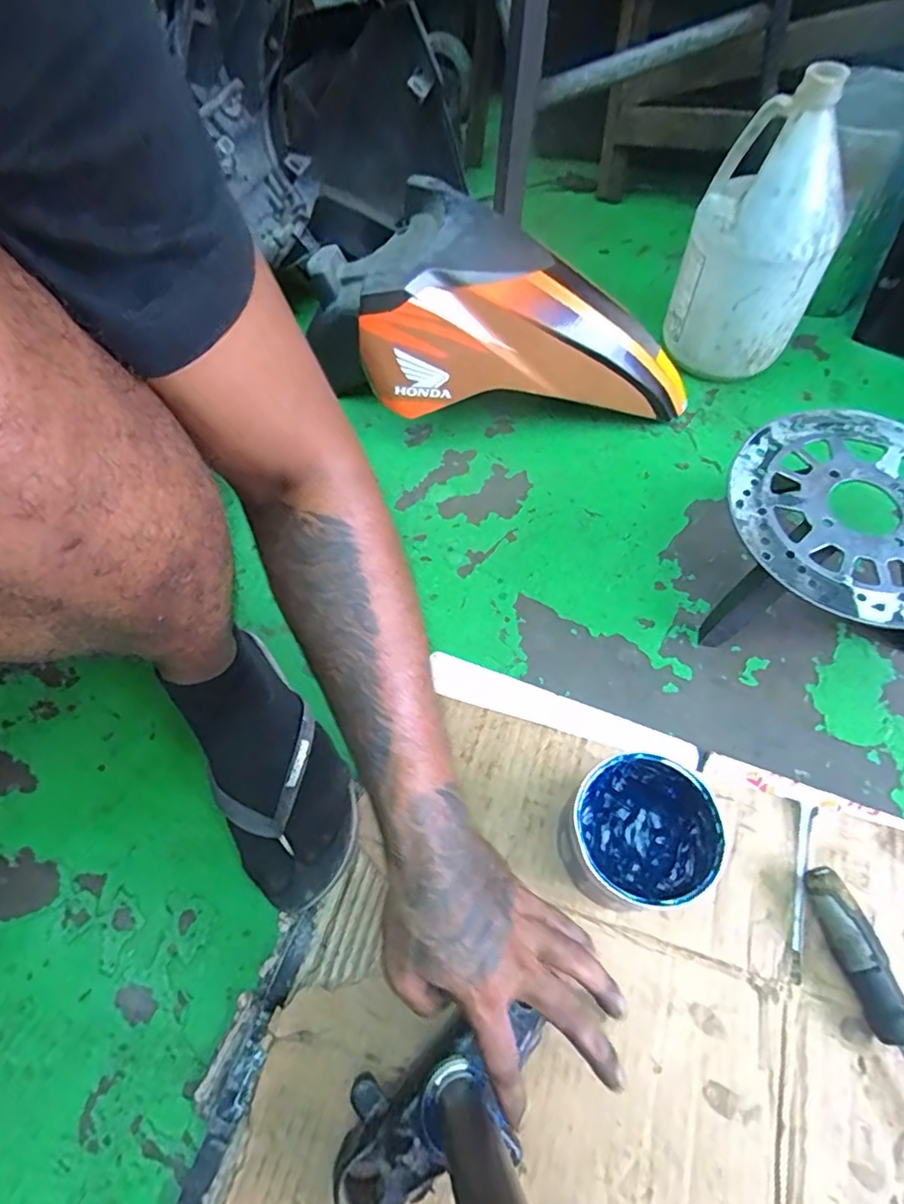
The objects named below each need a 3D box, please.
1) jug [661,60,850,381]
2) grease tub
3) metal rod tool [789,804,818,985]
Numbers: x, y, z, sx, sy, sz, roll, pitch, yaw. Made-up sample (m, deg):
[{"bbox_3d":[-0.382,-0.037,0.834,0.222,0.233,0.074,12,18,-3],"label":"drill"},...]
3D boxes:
[{"bbox_3d":[0.336,-0.386,0.641,0.148,0.277,0.119,25,65,15],"label":"jug"},{"bbox_3d":[0.137,0.177,0.435,0.100,0.091,0.097,-1,60,2],"label":"grease tub"},{"bbox_3d":[0.275,0.226,0.456,0.013,0.006,0.132,20,63,13],"label":"metal rod tool"}]

